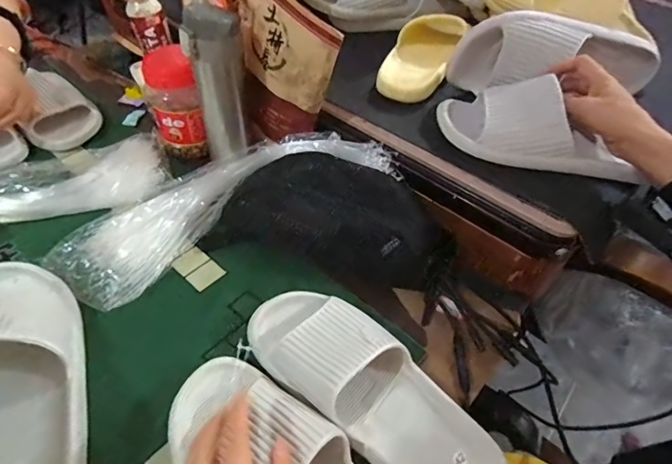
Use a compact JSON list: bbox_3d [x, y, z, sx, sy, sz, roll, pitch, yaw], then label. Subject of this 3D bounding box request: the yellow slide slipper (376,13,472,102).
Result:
[{"bbox_3d":[0.121,-0.256,0.615,0.092,0.045,0.167,24,64,17],"label":"yellow slide slipper"}]

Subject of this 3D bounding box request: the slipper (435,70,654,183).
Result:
[{"bbox_3d":[0.233,-0.123,0.490,0.219,0.071,0.089,27,52,19],"label":"slipper"}]

